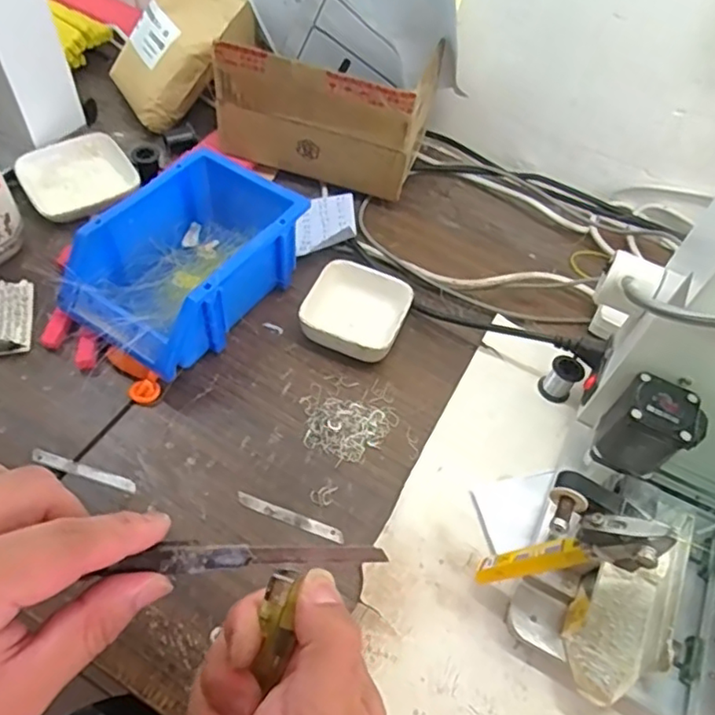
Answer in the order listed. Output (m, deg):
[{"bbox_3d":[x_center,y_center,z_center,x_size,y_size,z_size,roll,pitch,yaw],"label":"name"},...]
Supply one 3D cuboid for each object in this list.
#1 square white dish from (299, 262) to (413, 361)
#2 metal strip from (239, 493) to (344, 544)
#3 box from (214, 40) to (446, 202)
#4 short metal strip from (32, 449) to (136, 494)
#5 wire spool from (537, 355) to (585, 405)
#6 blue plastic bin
[{"bbox_3d":[-0.002,-0.037,0.527,0.082,0.029,0.086,22,56,9],"label":"square white dish"},{"bbox_3d":[-0.048,0.114,0.437,0.079,0.008,0.010,20,55,7],"label":"metal strip"},{"bbox_3d":[-0.026,-0.257,0.613,0.195,0.119,0.109,18,55,7],"label":"box"},{"bbox_3d":[-0.198,0.083,0.444,0.079,0.004,0.011,18,52,3],"label":"short metal strip"},{"bbox_3d":[0.168,0.018,0.507,0.026,0.030,0.025,3,55,-4],"label":"wire spool"},{"bbox_3d":[-0.138,-0.083,0.515,0.127,0.074,0.193,33,58,16],"label":"blue plastic bin"}]

